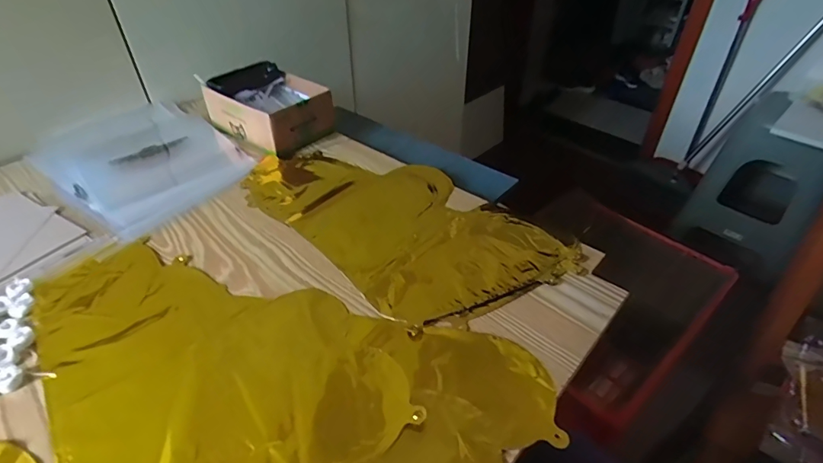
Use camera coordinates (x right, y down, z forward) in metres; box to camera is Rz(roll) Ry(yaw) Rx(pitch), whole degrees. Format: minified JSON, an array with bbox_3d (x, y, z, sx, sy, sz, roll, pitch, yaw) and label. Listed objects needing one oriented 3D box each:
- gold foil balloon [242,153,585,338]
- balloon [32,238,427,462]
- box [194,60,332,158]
[{"bbox_3d":[-0.025,-0.024,0.560,0.219,0.011,0.411,-32,49,-32],"label":"gold foil balloon"},{"bbox_3d":[-0.192,0.104,0.415,0.377,0.005,0.245,32,49,33],"label":"balloon"},{"bbox_3d":[-0.229,-0.200,0.727,0.192,0.073,0.129,28,47,30],"label":"box"}]

